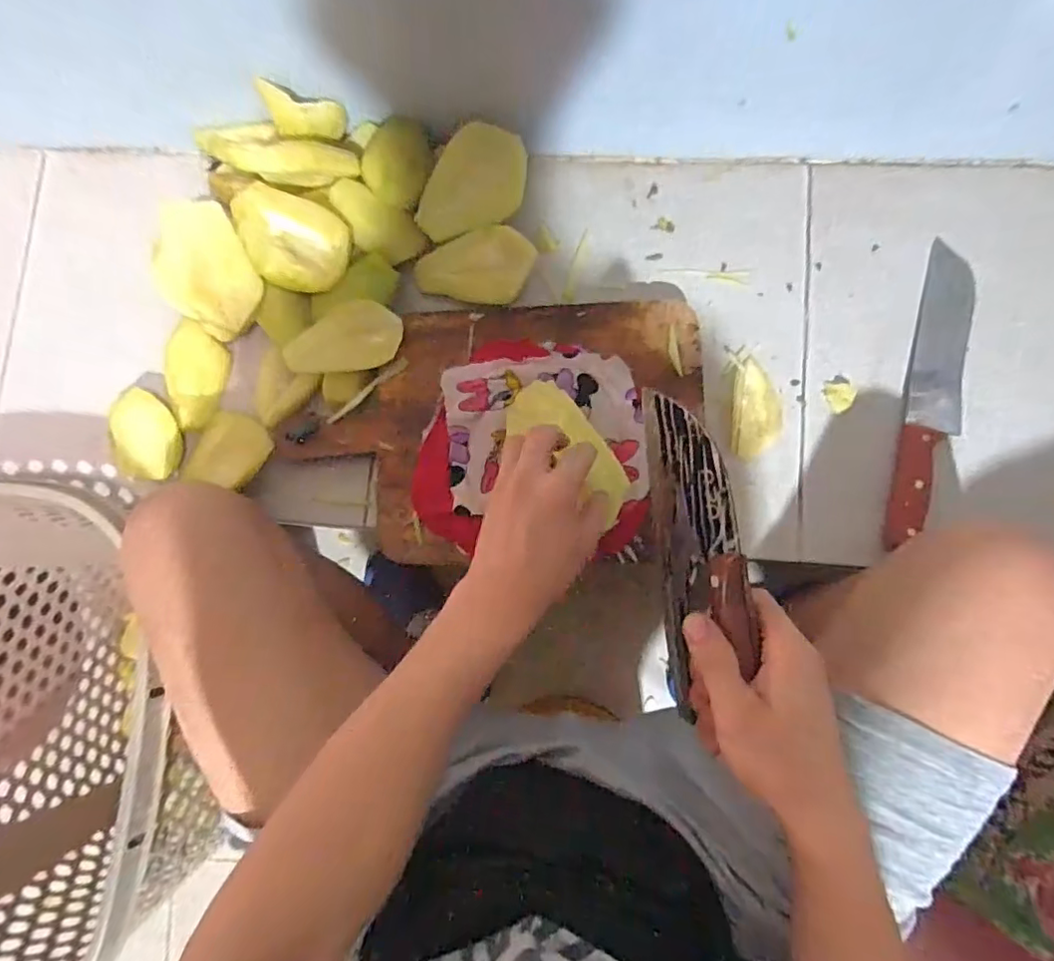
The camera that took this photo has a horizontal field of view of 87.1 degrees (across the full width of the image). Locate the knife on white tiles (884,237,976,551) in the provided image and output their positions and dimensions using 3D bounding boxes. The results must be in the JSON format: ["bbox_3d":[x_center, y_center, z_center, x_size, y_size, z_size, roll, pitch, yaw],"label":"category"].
[{"bbox_3d":[0.367,-0.078,0.494,0.048,0.025,0.281,13,84,6],"label":"knife on white tiles"}]

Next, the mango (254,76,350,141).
[{"bbox_3d":[-0.201,-0.331,0.502,0.077,0.027,0.034,-5,83,-35],"label":"mango"}]

